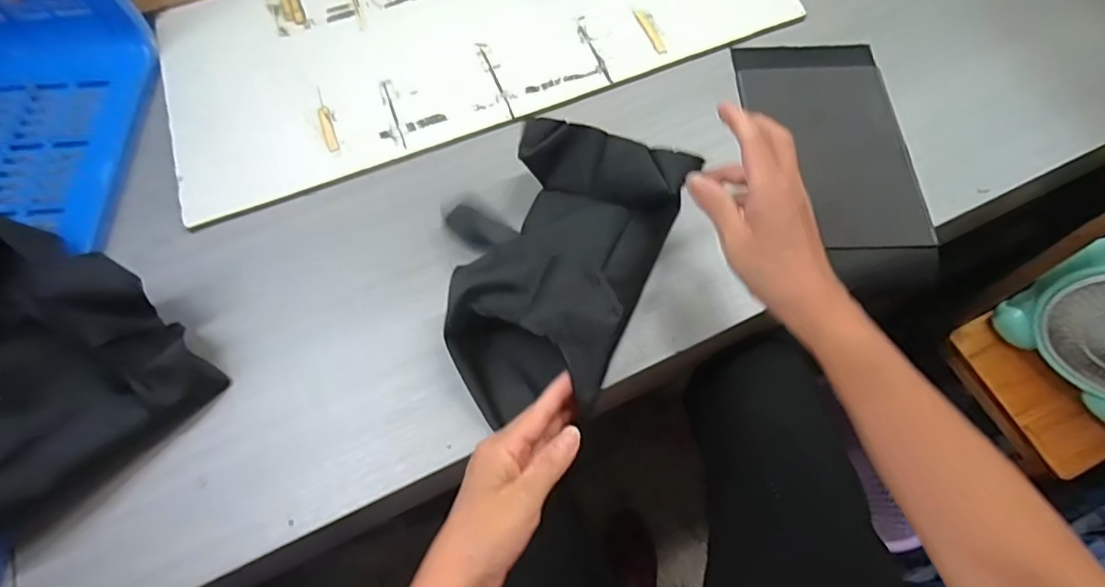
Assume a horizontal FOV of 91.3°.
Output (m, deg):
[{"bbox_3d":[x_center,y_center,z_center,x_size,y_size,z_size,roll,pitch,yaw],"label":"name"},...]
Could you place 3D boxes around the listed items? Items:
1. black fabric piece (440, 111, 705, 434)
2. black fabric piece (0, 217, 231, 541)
[{"bbox_3d":[-0.011,-0.024,0.444,0.172,0.089,0.230,23,69,9],"label":"black fabric piece"},{"bbox_3d":[-0.434,0.057,0.411,0.243,0.093,0.240,42,73,15],"label":"black fabric piece"}]

